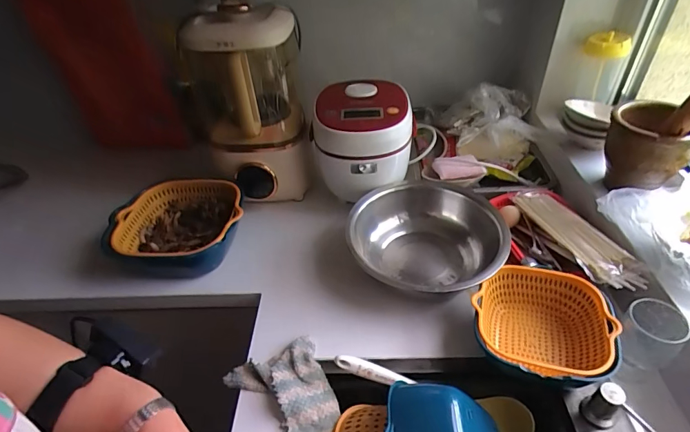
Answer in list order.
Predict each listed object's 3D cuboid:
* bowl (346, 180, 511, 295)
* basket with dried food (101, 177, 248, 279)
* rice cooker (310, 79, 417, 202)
[{"bbox_3d":[0.153,0.061,0.757,0.254,0.120,0.287,-11,40,-6],"label":"bowl"},{"bbox_3d":[-0.323,0.025,0.807,0.242,0.092,0.219,-1,40,6],"label":"basket with dried food"},{"bbox_3d":[0.044,-0.146,0.855,0.180,0.213,0.185,2,41,9],"label":"rice cooker"}]

